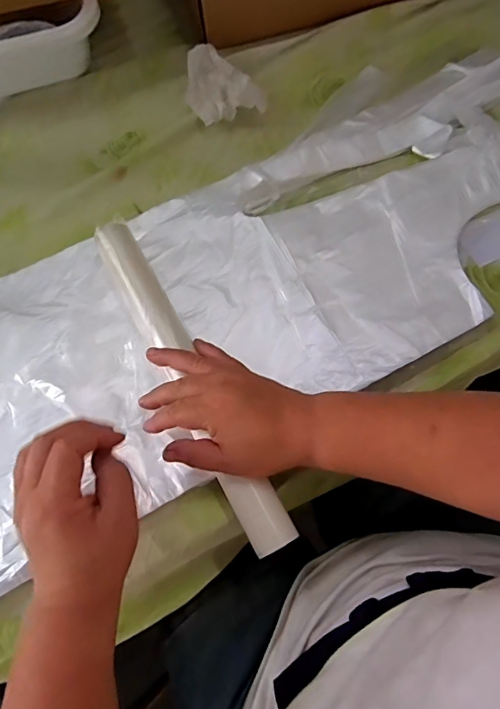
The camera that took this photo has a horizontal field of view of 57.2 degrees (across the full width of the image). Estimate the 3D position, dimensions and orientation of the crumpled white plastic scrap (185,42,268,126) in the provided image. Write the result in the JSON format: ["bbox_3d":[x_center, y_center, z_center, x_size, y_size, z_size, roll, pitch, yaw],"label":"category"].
[{"bbox_3d":[-0.044,-0.356,0.615,0.083,0.035,0.132,-28,69,-9],"label":"crumpled white plastic scrap"}]

